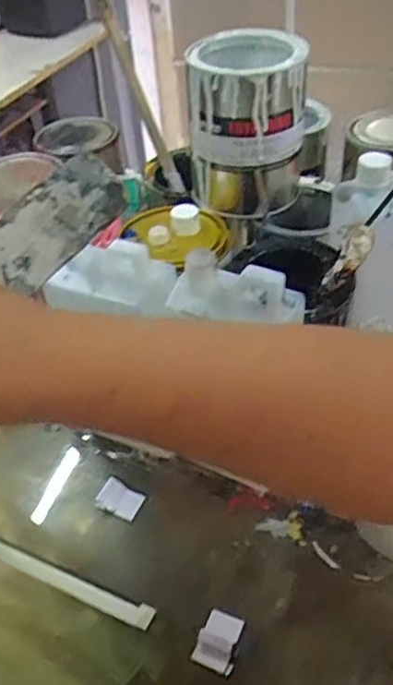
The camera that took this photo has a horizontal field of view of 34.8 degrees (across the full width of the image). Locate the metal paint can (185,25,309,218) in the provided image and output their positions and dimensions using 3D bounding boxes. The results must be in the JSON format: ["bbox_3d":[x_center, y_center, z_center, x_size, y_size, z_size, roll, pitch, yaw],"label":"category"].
[{"bbox_3d":[0.048,-0.201,0.599,0.103,0.146,0.105,0,43,6],"label":"metal paint can"}]

